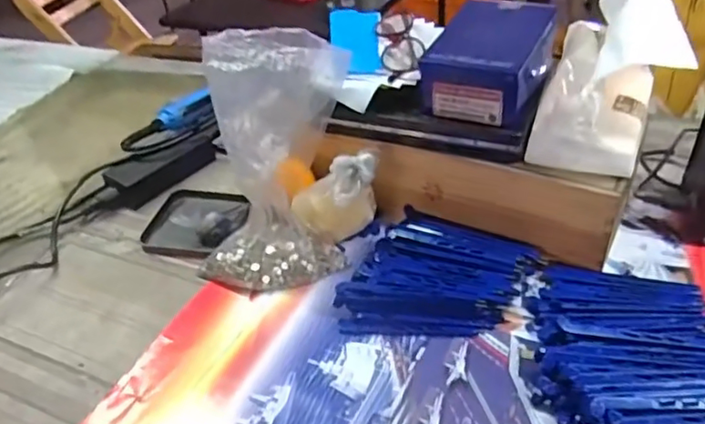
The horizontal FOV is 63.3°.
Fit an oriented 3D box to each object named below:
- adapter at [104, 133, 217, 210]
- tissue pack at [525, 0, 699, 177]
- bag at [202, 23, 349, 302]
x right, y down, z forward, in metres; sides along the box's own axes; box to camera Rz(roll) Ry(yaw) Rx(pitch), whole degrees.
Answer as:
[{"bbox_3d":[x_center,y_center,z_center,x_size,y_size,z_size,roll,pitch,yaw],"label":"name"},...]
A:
[{"bbox_3d":[-0.234,-0.051,0.701,0.120,0.035,0.051,-29,43,-29],"label":"adapter"},{"bbox_3d":[0.231,-0.123,0.507,0.108,0.117,0.161,15,42,25],"label":"tissue pack"},{"bbox_3d":[-0.072,-0.048,0.550,0.125,0.245,0.092,7,14,16],"label":"bag"}]

